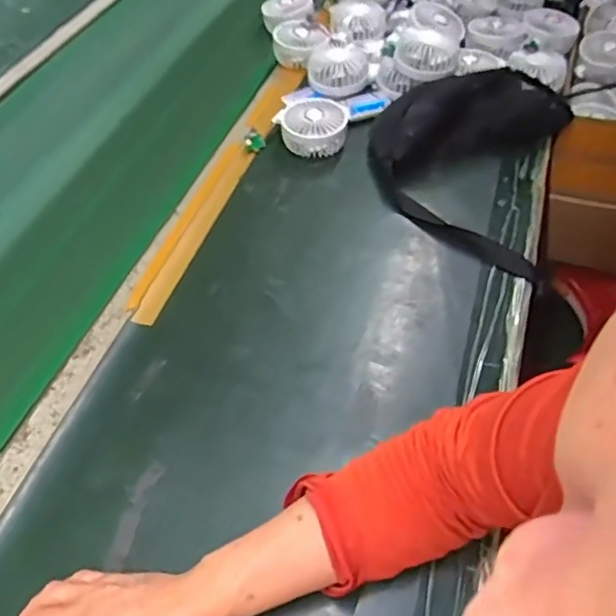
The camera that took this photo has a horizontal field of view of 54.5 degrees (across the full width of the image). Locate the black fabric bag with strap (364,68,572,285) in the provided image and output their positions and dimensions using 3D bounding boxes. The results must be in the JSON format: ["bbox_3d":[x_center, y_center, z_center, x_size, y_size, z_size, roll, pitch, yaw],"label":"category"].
[{"bbox_3d":[0.203,-0.205,0.797,0.253,0.068,0.336,17,54,13],"label":"black fabric bag with strap"}]

